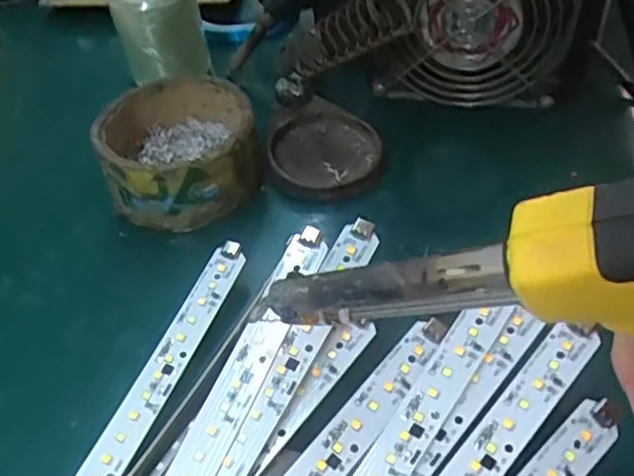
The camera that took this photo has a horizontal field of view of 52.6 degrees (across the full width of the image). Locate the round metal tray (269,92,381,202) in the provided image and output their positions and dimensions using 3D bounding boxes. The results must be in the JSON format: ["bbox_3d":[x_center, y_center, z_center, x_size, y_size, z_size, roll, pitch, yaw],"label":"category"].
[{"bbox_3d":[0.005,-0.055,0.377,0.063,0.013,0.074,-1,48,4],"label":"round metal tray"}]

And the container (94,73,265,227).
[{"bbox_3d":[-0.078,-0.052,0.364,0.083,0.041,0.083,-3,48,3],"label":"container"}]

